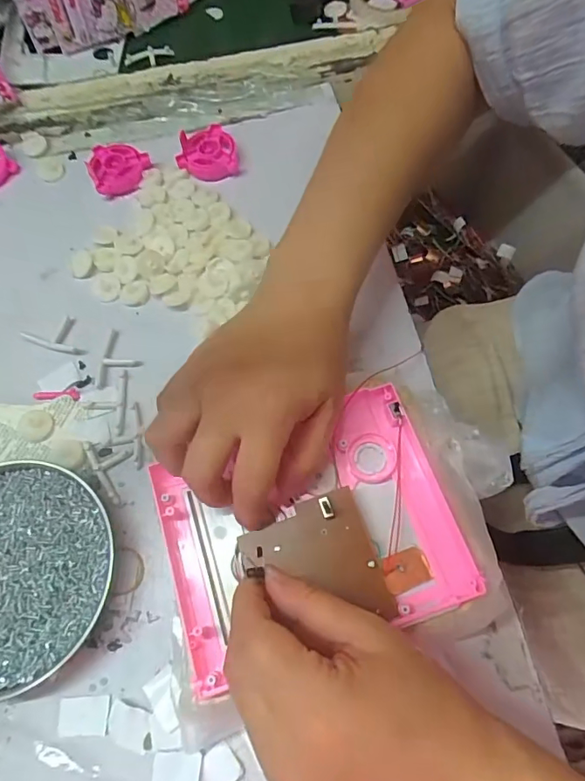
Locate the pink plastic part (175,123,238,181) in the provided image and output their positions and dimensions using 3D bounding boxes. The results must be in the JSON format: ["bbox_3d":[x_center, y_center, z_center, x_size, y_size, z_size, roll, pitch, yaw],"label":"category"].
[{"bbox_3d":[-0.078,-0.214,0.445,0.051,0.022,0.044,-26,68,-8],"label":"pink plastic part"}]

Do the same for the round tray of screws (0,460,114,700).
[{"bbox_3d":[-0.182,0.115,0.314,0.128,0.019,0.132,-1,67,2],"label":"round tray of screws"}]

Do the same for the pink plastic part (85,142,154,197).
[{"bbox_3d":[-0.157,-0.205,0.448,0.052,0.021,0.050,-24,68,-7],"label":"pink plastic part"}]

